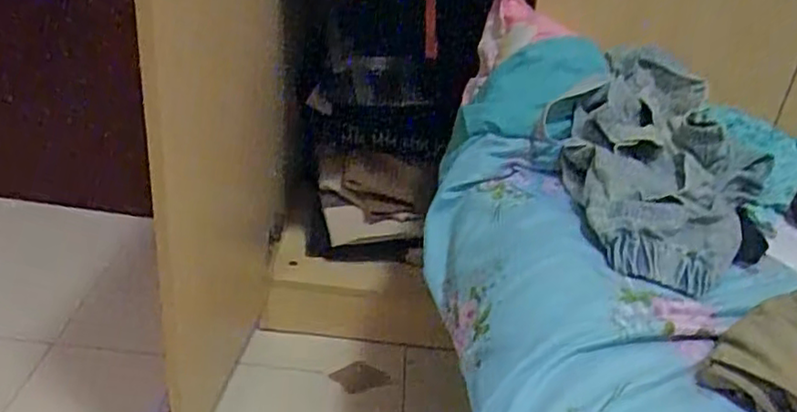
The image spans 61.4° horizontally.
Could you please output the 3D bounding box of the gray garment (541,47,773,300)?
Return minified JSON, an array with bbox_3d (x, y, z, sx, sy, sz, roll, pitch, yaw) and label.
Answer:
[{"bbox_3d":[0.285,-0.063,0.746,0.232,0.108,0.365,23,33,26],"label":"gray garment"}]

